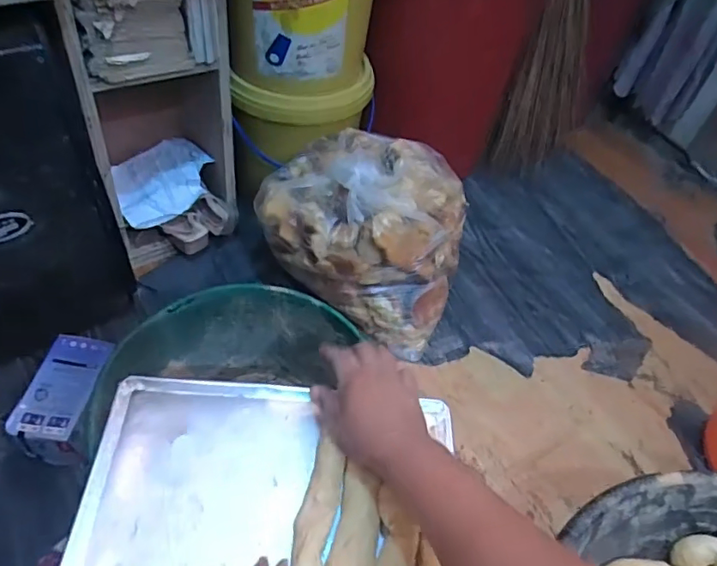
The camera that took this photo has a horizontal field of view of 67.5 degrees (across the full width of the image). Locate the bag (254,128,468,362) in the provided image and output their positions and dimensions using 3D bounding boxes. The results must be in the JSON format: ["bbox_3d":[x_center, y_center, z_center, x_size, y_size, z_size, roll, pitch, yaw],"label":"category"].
[{"bbox_3d":[0.012,-0.079,0.962,0.321,0.311,0.227,20,48,12],"label":"bag"}]

